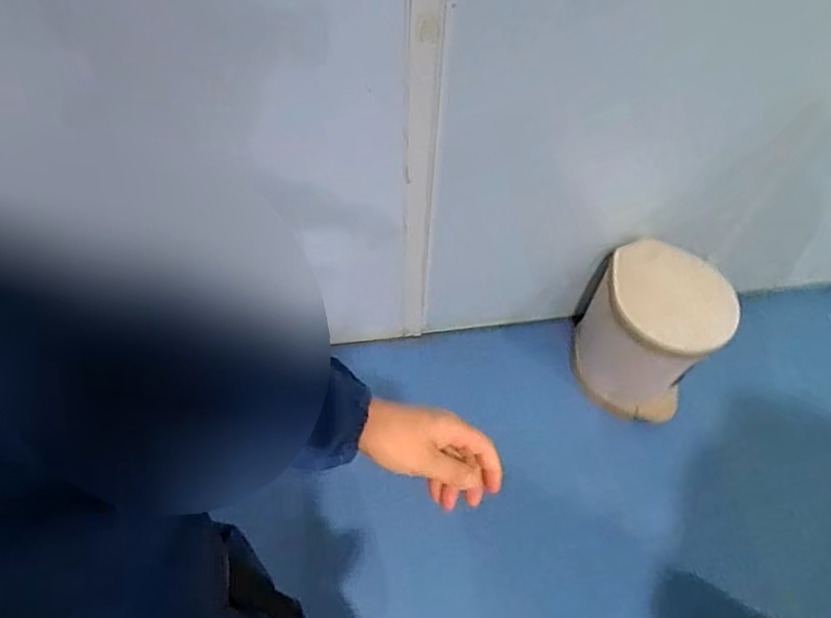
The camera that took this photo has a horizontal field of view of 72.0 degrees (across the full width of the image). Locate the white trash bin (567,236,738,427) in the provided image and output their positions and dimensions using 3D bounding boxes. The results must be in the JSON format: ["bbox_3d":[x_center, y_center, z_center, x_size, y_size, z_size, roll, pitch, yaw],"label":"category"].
[{"bbox_3d":[0.562,0.052,1.417,0.276,0.391,0.292,0,57,0],"label":"white trash bin"}]

